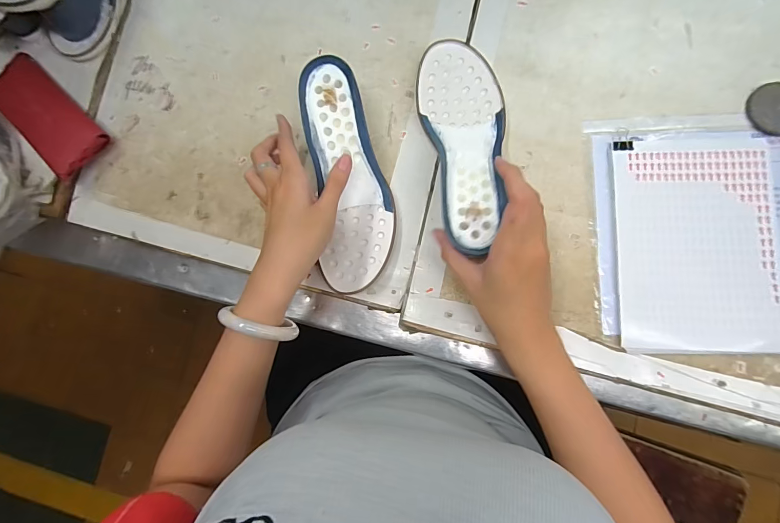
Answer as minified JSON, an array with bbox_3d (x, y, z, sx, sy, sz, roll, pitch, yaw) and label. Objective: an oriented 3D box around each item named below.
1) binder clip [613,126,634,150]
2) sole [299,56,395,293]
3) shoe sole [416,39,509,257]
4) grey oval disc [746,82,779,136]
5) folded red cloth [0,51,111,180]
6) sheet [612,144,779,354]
[{"bbox_3d":[0.244,-0.129,0.387,0.019,0.004,0.030,10,86,7],"label":"binder clip"},{"bbox_3d":[-0.046,-0.090,0.395,0.081,0.026,0.235,-9,97,5],"label":"sole"},{"bbox_3d":[0.077,-0.122,0.380,0.086,0.030,0.233,-4,70,5],"label":"shoe sole"},{"bbox_3d":[0.396,-0.155,0.376,0.051,0.006,0.058,-43,82,1],"label":"grey oval disc"},{"bbox_3d":[-0.417,-0.176,0.452,0.169,0.044,0.073,43,90,8],"label":"folded red cloth"},{"bbox_3d":[0.305,-0.015,0.370,0.148,0.011,0.205,-1,84,6],"label":"sheet"}]

